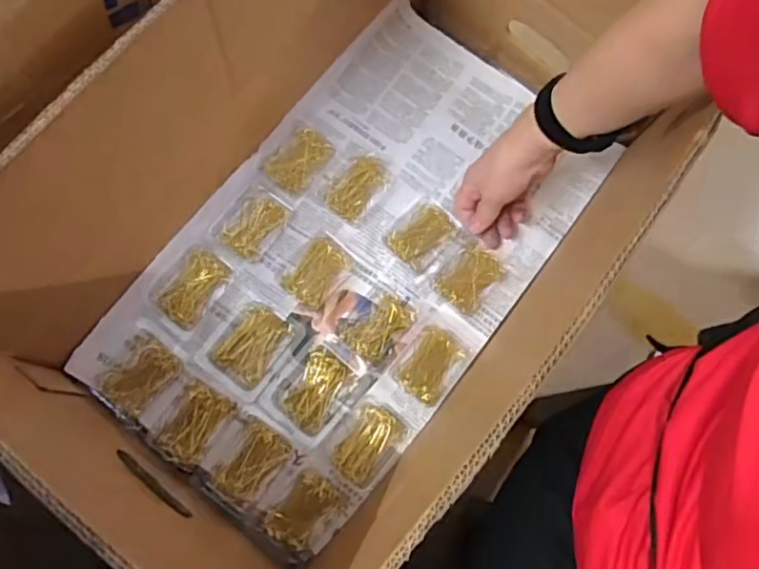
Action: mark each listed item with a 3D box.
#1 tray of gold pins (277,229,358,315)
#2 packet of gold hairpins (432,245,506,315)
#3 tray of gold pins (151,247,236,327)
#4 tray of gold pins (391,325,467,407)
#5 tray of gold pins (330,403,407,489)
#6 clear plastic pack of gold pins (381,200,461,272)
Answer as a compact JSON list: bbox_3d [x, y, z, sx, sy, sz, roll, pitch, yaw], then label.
[{"bbox_3d":[-0.066,-0.015,0.612,0.054,0.022,0.081,34,74,5],"label":"tray of gold pins"},{"bbox_3d":[0.094,-0.008,0.612,0.051,0.017,0.073,42,75,7],"label":"packet of gold hairpins"},{"bbox_3d":[-0.188,0.002,0.583,0.052,0.012,0.075,38,85,-4],"label":"tray of gold pins"},{"bbox_3d":[0.050,0.080,0.583,0.054,0.022,0.072,35,74,5],"label":"tray of gold pins"},{"bbox_3d":[-0.011,0.155,0.560,0.050,0.021,0.072,36,74,6],"label":"tray of gold pins"},{"bbox_3d":[0.043,-0.053,0.621,0.051,0.030,0.072,41,75,7],"label":"clear plastic pack of gold pins"}]

